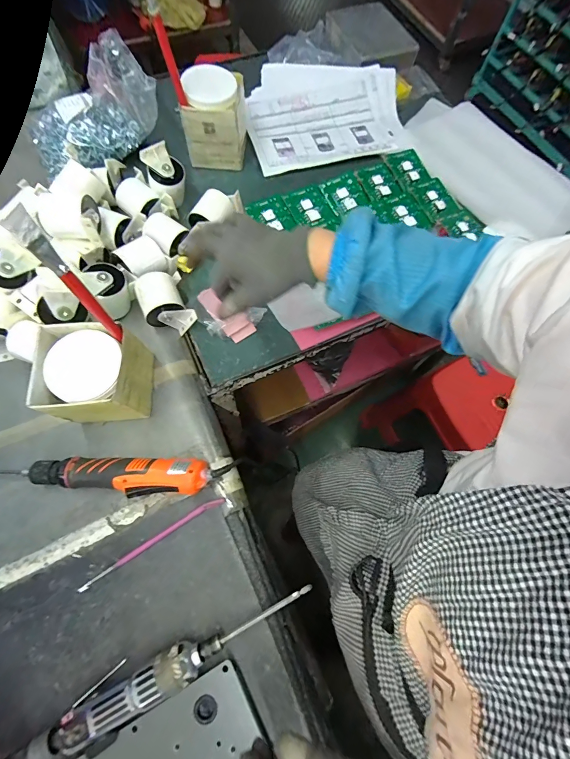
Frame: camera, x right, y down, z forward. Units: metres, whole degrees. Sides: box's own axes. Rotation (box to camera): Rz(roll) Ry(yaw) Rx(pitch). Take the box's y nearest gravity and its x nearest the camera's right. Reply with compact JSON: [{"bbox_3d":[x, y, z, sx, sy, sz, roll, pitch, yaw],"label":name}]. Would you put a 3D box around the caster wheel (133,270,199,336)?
[{"bbox_3d":[-0.189,-0.125,0.538,0.073,0.056,0.091,-26,73,-11],"label":"caster wheel"}]

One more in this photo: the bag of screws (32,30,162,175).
[{"bbox_3d":[-0.356,-0.492,0.625,0.257,0.096,0.159,-42,77,-16],"label":"bag of screws"}]

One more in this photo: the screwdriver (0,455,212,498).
[{"bbox_3d":[-0.246,0.121,0.446,0.290,0.039,0.048,3,70,-2],"label":"screwdriver"}]

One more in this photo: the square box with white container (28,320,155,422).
[{"bbox_3d":[-0.251,-0.005,0.463,0.123,0.098,0.122,-4,70,-4],"label":"square box with white container"}]

